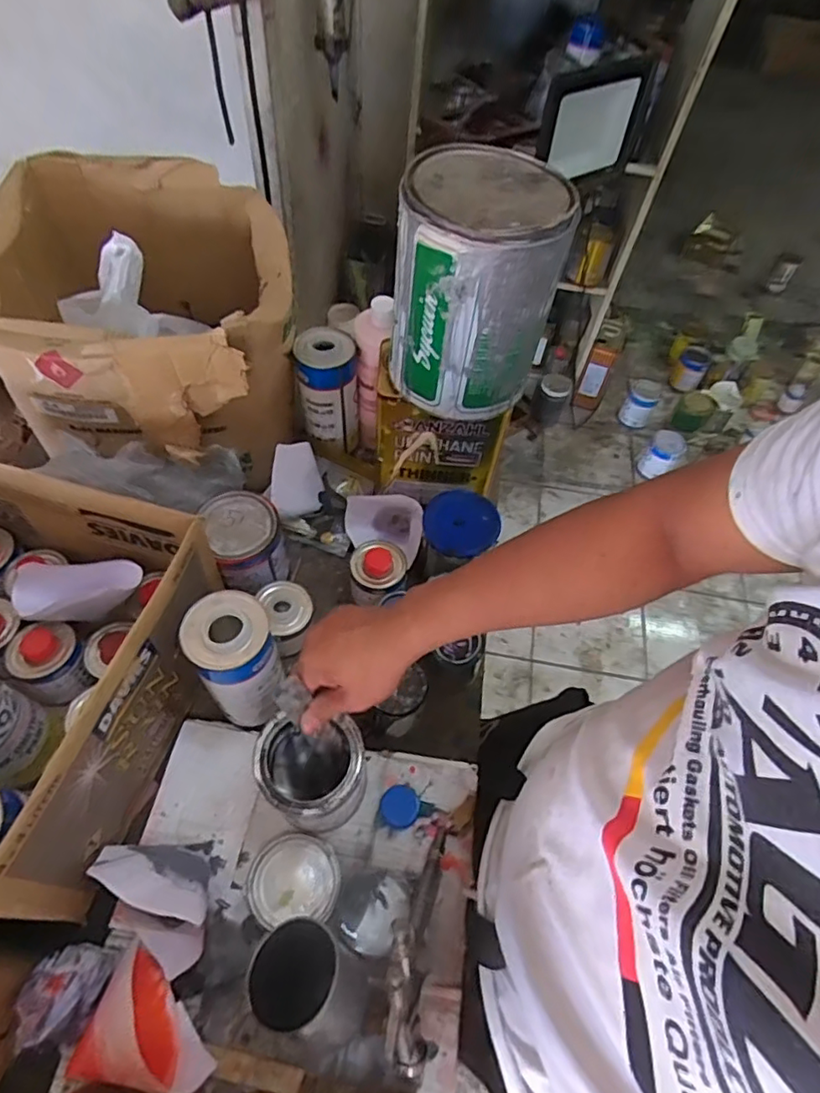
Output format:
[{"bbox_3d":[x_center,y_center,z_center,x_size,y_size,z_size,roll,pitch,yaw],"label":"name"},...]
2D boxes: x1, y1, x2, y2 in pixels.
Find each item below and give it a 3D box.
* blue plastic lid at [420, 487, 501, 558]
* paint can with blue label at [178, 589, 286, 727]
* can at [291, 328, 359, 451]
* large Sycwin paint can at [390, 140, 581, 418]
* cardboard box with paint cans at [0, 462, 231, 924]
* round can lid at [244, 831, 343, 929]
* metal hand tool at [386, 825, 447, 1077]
[{"bbox_3d":[0.068,-0.031,0.755,0.096,0.021,0.089,2,57,-3],"label":"blue plastic lid"},{"bbox_3d":[-0.184,0.127,0.629,0.084,0.176,0.086,-22,61,-18],"label":"paint can with blue label"},{"bbox_3d":[-0.120,-0.225,0.849,0.080,0.173,0.079,2,57,-3],"label":"can"},{"bbox_3d":[0.068,-0.271,0.612,0.154,0.202,0.155,2,57,-3],"label":"large Sycwin paint can"},{"bbox_3d":[-0.459,0.117,0.603,0.411,0.198,0.367,12,57,3],"label":"cardboard box with paint cans"},{"bbox_3d":[-0.122,0.349,0.614,0.093,0.015,0.081,-3,57,-7],"label":"round can lid"},{"bbox_3d":[0.004,0.373,0.557,0.049,0.107,0.202,9,56,1],"label":"metal hand tool"}]

